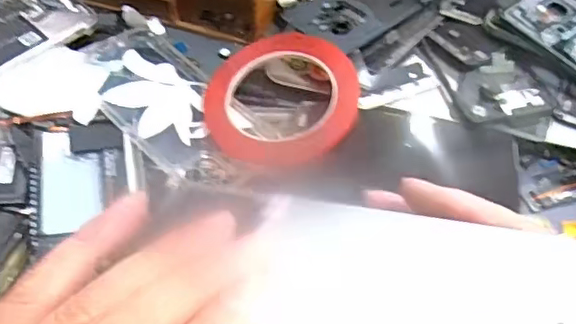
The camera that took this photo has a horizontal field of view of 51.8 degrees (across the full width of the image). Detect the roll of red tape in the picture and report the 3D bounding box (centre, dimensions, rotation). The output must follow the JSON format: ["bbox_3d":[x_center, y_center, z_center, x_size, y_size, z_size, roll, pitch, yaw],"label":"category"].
[{"bbox_3d":[-0.005,-0.049,0.435,0.109,0.014,0.105,-2,70,4],"label":"roll of red tape"}]

